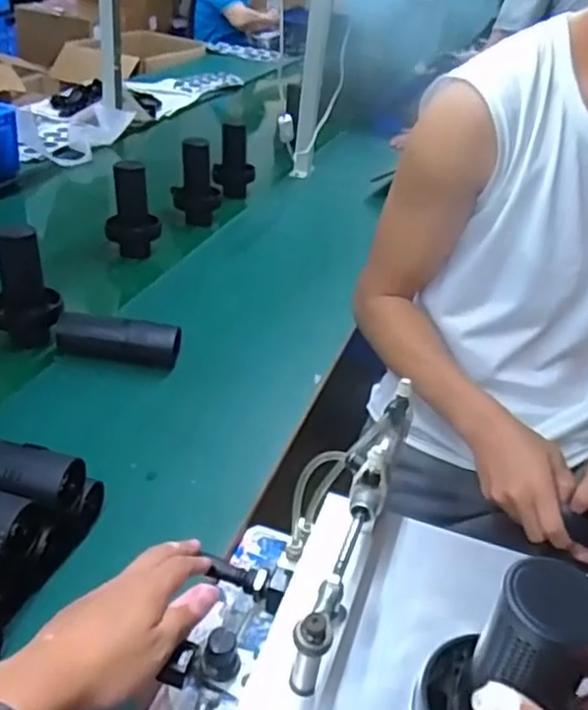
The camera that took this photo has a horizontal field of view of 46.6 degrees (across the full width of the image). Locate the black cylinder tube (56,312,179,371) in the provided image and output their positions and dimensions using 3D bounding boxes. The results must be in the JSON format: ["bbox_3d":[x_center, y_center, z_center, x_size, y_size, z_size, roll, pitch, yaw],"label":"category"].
[{"bbox_3d":[-0.241,-0.016,0.934,0.165,0.064,0.046,5,33,-4],"label":"black cylinder tube"}]

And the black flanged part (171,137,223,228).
[{"bbox_3d":[-0.196,-0.348,1.374,0.098,0.167,0.086,1,33,-9],"label":"black flanged part"}]

